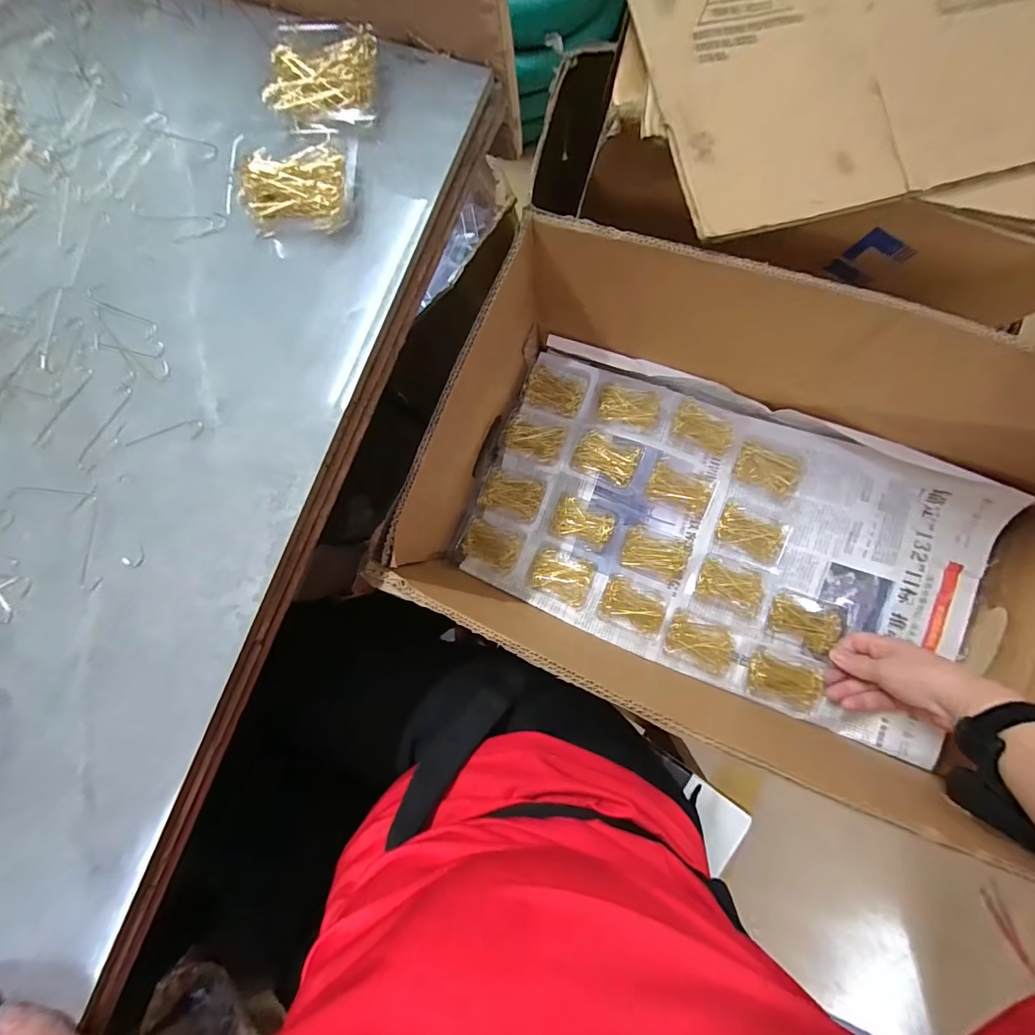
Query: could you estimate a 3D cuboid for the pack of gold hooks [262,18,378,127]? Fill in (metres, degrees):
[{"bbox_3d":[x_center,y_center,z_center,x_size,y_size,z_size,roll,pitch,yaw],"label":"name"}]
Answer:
[{"bbox_3d":[-0.127,-0.294,0.288,0.071,0.019,0.055,15,87,7],"label":"pack of gold hooks"}]

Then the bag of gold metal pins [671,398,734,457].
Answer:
[{"bbox_3d":[0.221,-0.109,0.517,0.075,0.013,0.044,31,89,7],"label":"bag of gold metal pins"}]

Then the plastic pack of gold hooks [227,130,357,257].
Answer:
[{"bbox_3d":[-0.148,-0.227,0.290,0.077,0.026,0.086,11,87,7],"label":"plastic pack of gold hooks"}]

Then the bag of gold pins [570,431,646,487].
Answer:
[{"bbox_3d":[0.106,-0.073,0.516,0.077,0.016,0.054,23,88,7],"label":"bag of gold pins"}]

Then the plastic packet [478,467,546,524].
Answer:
[{"bbox_3d":[-0.007,-0.029,0.538,0.079,0.028,0.049,22,88,7],"label":"plastic packet"}]

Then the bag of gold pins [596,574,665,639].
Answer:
[{"bbox_3d":[0.135,0.103,0.507,0.075,0.025,0.055,20,88,7],"label":"bag of gold pins"}]

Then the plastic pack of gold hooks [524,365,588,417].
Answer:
[{"bbox_3d":[0.047,-0.157,0.540,0.073,0.018,0.045,21,88,7],"label":"plastic pack of gold hooks"}]

